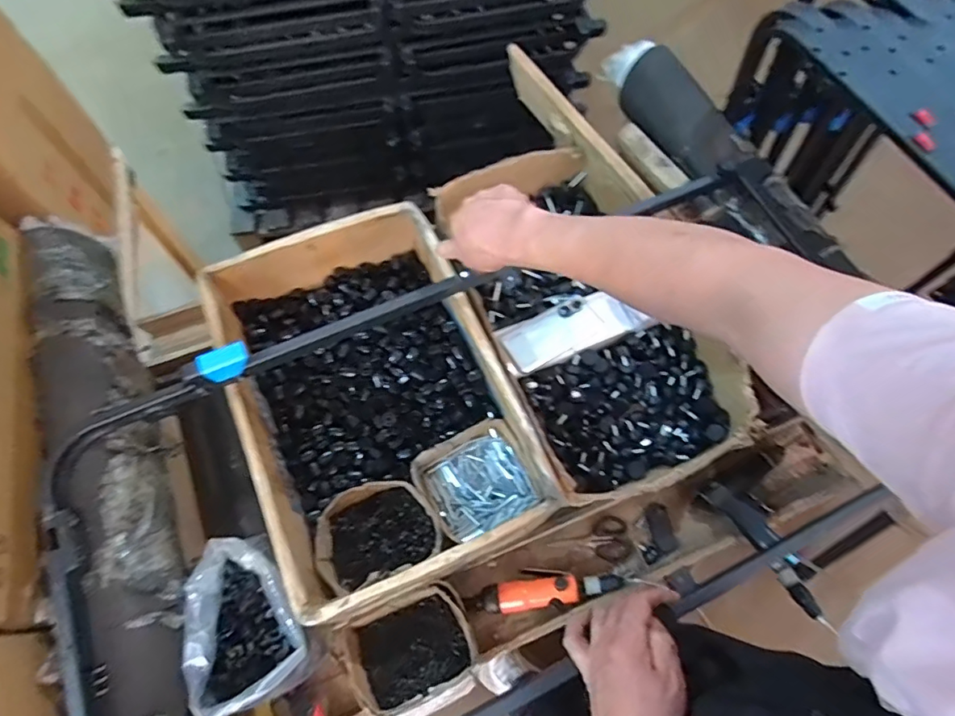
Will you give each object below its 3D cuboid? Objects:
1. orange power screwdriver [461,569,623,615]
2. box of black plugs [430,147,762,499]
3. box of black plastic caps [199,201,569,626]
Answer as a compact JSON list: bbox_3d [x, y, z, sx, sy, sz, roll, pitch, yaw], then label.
[{"bbox_3d":[0.098,0.348,0.800,0.226,0.032,0.056,-2,67,-1],"label":"orange power screwdriver"},{"bbox_3d":[0.180,-0.072,0.880,0.291,0.124,0.568,-22,69,-10],"label":"box of black plugs"},{"bbox_3d":[-0.149,0.048,0.790,0.357,0.143,0.525,-23,69,-10],"label":"box of black plastic caps"}]

